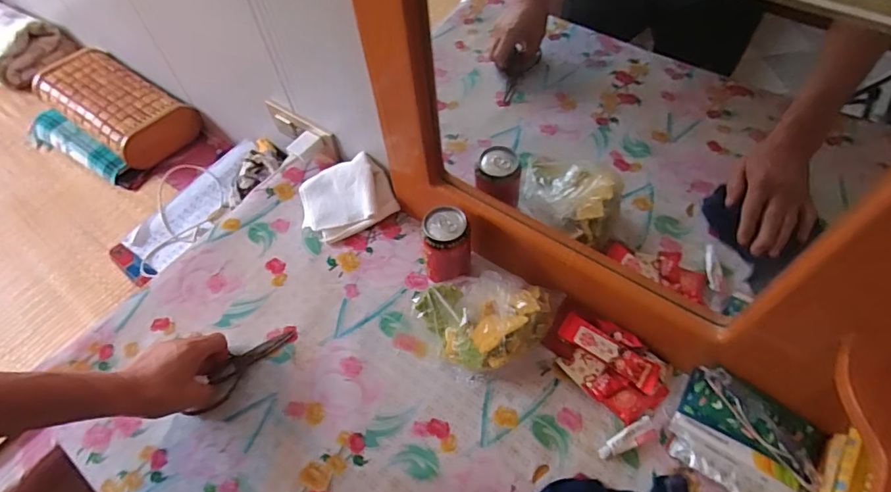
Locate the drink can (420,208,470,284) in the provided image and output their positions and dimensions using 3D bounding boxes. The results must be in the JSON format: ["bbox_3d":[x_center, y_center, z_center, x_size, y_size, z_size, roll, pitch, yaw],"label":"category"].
[{"bbox_3d":[0.002,0.008,0.655,0.062,0.115,0.075,-10,58,-3],"label":"drink can"}]

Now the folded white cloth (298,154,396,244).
[{"bbox_3d":[-0.153,-0.077,0.751,0.138,0.057,0.112,-21,60,-9],"label":"folded white cloth"}]

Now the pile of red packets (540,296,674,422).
[{"bbox_3d":[0.195,0.139,0.606,0.153,0.037,0.093,33,66,21],"label":"pile of red packets"}]

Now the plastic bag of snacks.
[{"bbox_3d":[0.050,0.095,0.609,0.184,0.091,0.113,2,59,5],"label":"plastic bag of snacks"}]

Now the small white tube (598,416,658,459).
[{"bbox_3d":[0.206,0.220,0.566,0.071,0.016,0.024,-20,59,-9],"label":"small white tube"}]

